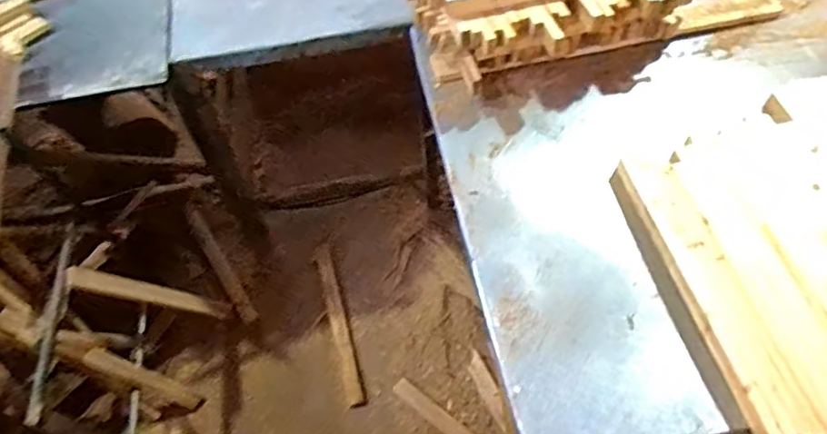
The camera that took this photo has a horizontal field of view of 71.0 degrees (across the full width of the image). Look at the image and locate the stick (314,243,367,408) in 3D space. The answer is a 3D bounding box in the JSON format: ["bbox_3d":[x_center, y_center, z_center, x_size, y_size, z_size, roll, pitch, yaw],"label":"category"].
[{"bbox_3d":[-0.204,0.272,1.561,0.043,0.023,0.458,-14,58,-8],"label":"stick"}]

